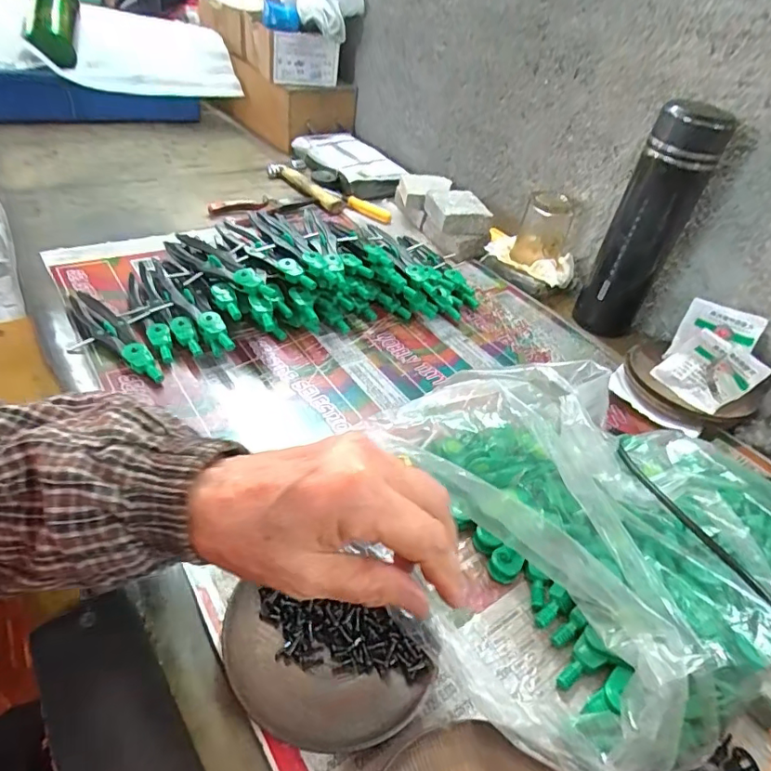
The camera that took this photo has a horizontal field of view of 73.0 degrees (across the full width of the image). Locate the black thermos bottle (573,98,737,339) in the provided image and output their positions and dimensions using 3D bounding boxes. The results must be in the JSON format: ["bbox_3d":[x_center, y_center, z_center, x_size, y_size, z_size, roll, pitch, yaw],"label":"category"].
[{"bbox_3d":[0.266,-0.159,0.532,0.066,0.220,0.067,28,43,21],"label":"black thermos bottle"}]

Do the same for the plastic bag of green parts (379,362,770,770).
[{"bbox_3d":[0.138,0.080,0.334,0.303,0.084,0.243,-6,43,-18],"label":"plastic bag of green parts"}]

